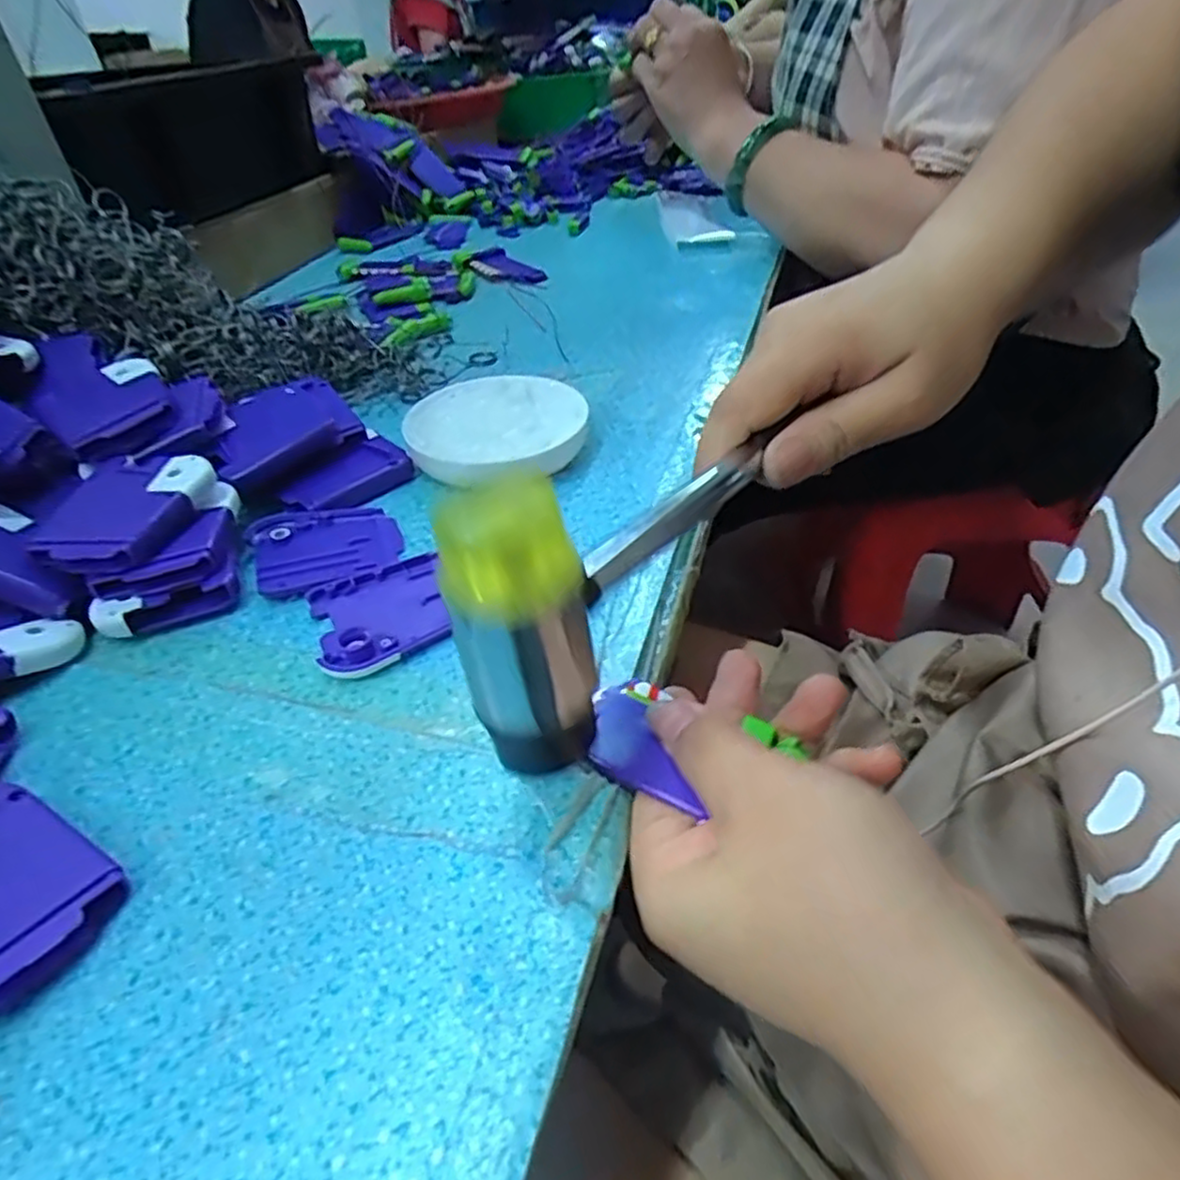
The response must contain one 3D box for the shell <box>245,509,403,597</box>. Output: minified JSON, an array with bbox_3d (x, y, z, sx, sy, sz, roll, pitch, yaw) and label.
[{"bbox_3d":[-0.114,-0.020,0.315,0.059,0.008,0.054,-20,42,-18],"label":"shell"}]

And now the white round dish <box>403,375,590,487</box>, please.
[{"bbox_3d":[-0.045,-0.082,0.373,0.098,0.022,0.085,-34,48,-31],"label":"white round dish"}]

